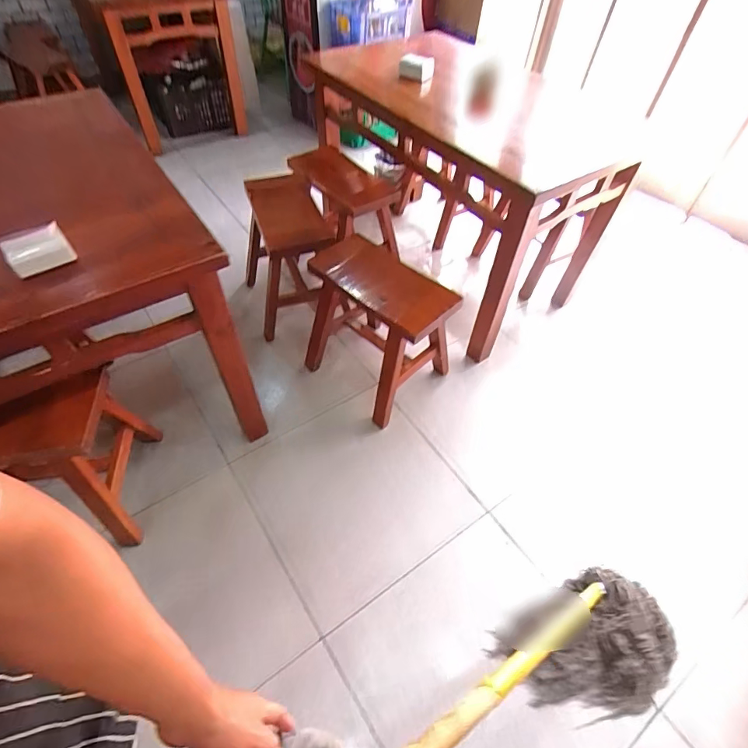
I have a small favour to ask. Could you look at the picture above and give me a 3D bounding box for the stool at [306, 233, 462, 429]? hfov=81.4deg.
[{"bbox_3d":[-0.005,-0.167,1.478,0.492,0.419,0.324,38,59,24],"label":"stool"}]

